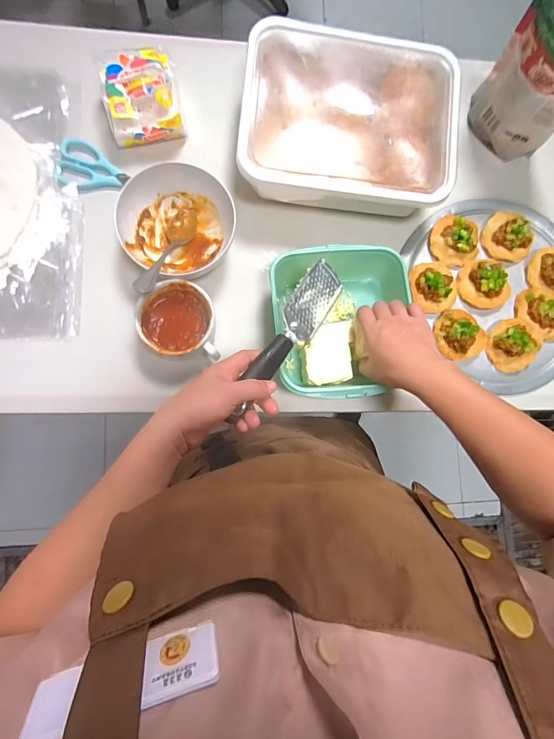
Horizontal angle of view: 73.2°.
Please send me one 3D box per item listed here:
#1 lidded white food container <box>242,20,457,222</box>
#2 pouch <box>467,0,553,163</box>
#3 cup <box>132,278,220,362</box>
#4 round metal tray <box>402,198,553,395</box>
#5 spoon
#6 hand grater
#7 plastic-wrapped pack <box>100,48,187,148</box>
[{"bbox_3d":[0.103,-0.355,0.558,0.303,0.079,0.260,8,83,-4],"label":"lidded white food container"},{"bbox_3d":[0.382,-0.410,0.530,0.154,0.192,0.084,33,82,-1],"label":"pouch"},{"bbox_3d":[-0.136,-0.066,0.520,0.103,0.055,0.101,1,83,-5],"label":"cup"},{"bbox_3d":[0.362,-0.131,0.585,0.278,0.027,0.300,1,83,-5],"label":"round metal tray"},{"bbox_3d":[-0.149,-0.164,0.511,0.039,0.028,0.171,14,51,-4],"label":"spoon"},{"bbox_3d":[0.015,-0.039,0.438,0.052,0.013,0.237,46,59,-23],"label":"hand grater"},{"bbox_3d":[-0.196,-0.393,0.545,0.109,0.066,0.101,-13,85,-7],"label":"plastic-wrapped pack"}]

